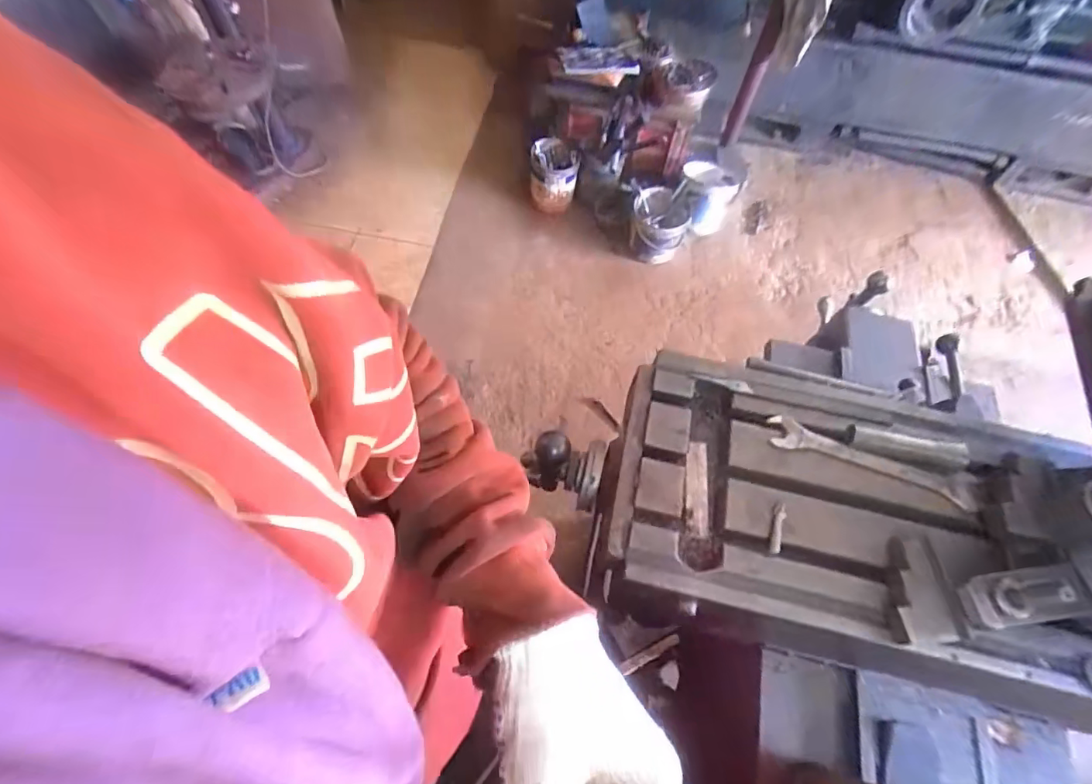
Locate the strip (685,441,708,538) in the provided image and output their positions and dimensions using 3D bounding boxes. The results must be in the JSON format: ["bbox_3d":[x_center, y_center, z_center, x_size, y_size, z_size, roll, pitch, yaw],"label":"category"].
[{"bbox_3d":[0.158,0.101,0.525,0.024,0.010,0.098,9,62,3],"label":"strip"}]

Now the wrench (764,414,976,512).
[{"bbox_3d":[0.322,0.068,0.501,0.193,0.011,0.037,20,63,9],"label":"wrench"}]

